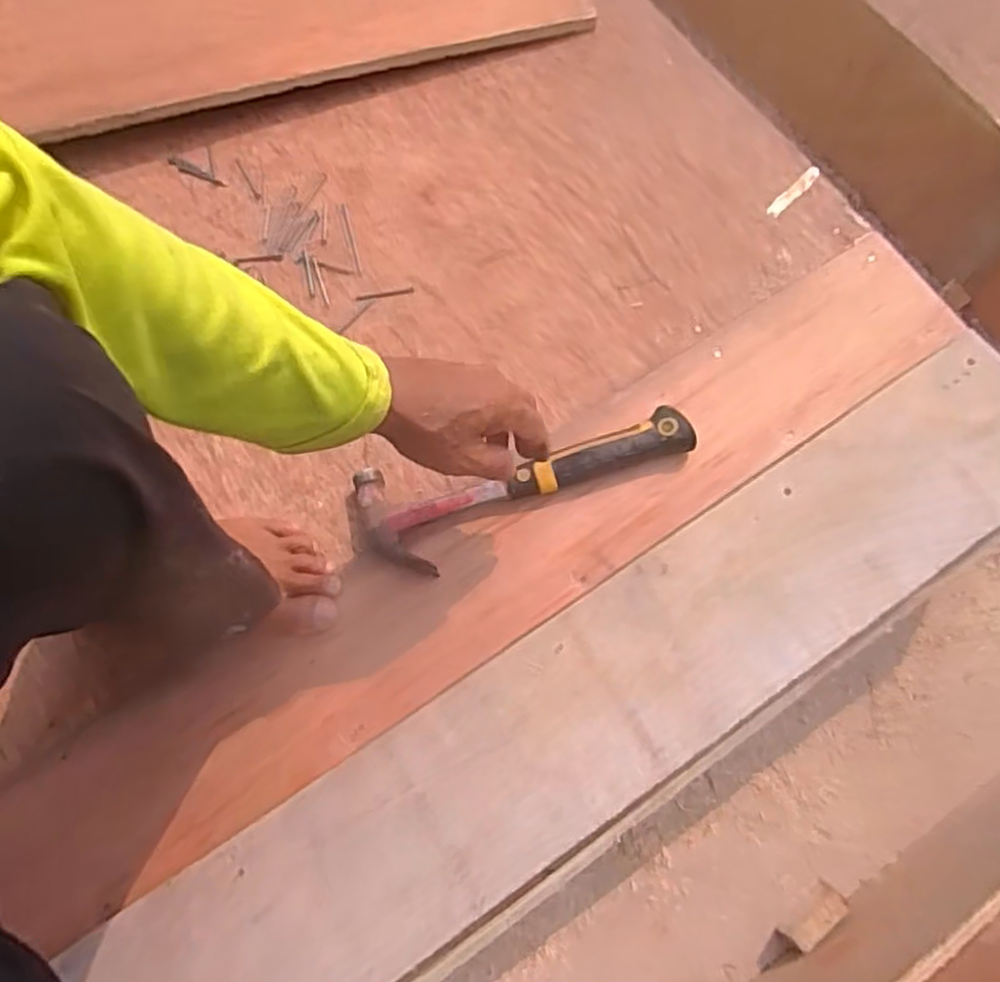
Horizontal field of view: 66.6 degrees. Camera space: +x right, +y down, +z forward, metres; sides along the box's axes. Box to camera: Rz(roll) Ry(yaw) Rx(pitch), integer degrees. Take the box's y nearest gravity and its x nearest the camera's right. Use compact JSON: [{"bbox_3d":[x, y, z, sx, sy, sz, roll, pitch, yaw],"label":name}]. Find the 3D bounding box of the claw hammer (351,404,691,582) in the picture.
[{"bbox_3d":[0.024,-0.009,0.631,0.276,0.026,0.091,-18,72,-3],"label":"claw hammer"}]

